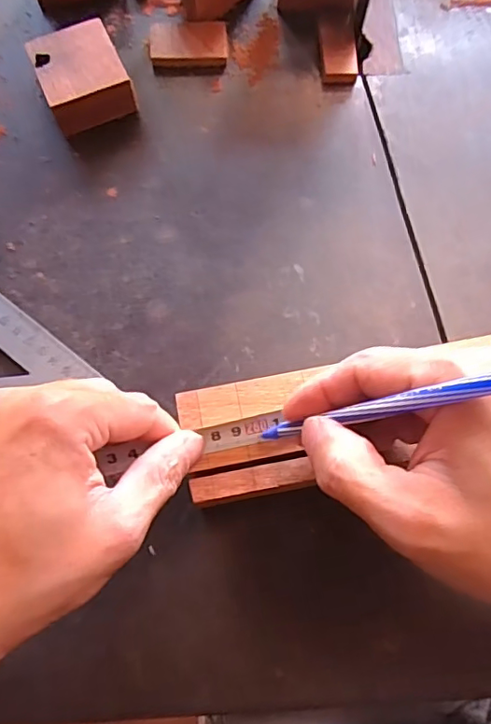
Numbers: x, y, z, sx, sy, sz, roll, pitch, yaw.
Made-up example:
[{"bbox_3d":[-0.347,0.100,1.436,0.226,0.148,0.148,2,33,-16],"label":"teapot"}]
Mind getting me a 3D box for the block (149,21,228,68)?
[{"bbox_3d":[-0.041,-0.233,0.405,0.055,0.009,0.038,-3,73,-1],"label":"block"}]

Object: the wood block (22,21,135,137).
[{"bbox_3d":[-0.110,-0.191,0.376,0.054,0.031,0.060,-22,75,-7],"label":"wood block"}]

